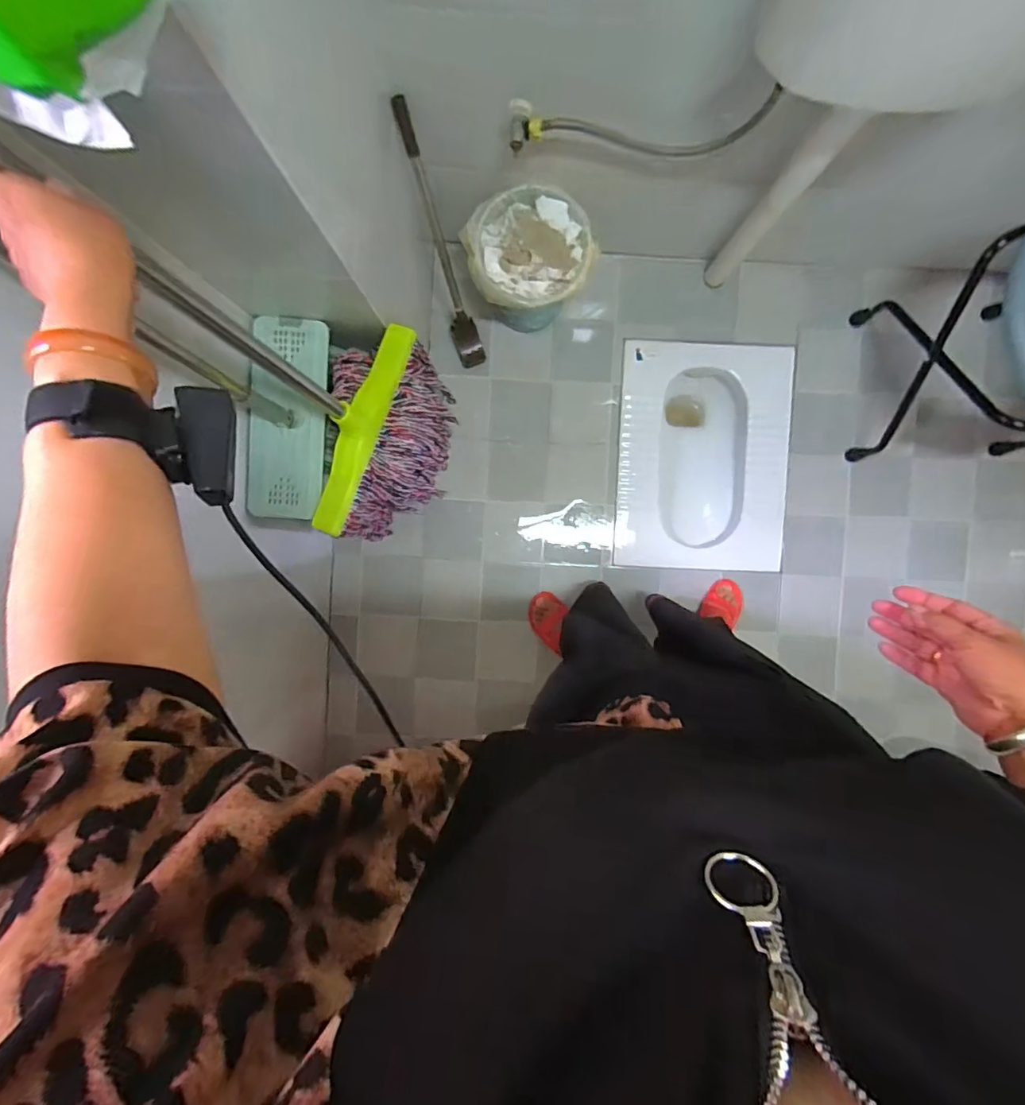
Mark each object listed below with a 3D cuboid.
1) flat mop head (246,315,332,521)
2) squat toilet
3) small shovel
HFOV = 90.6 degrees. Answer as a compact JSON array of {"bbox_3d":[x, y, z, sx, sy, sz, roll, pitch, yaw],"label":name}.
[{"bbox_3d":[-0.367,-0.218,0.835,0.119,0.037,0.320,3,94,-12],"label":"flat mop head"},{"bbox_3d":[0.497,-0.248,1.367,0.428,0.201,0.576,3,90,5],"label":"squat toilet"},{"bbox_3d":[-0.138,-0.601,1.034,0.065,0.521,0.063,-9,63,5],"label":"small shovel"}]

